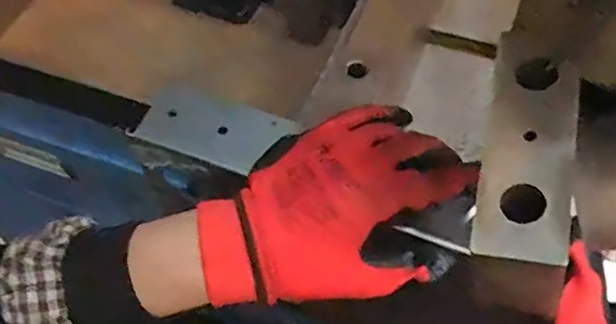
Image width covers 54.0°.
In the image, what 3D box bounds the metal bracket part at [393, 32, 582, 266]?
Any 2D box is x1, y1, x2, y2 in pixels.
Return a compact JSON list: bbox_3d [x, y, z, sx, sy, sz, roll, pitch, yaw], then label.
[{"bbox_3d":[0.059,-0.005,0.161,0.023,0.005,0.064,5,65,20],"label":"metal bracket part"}]

